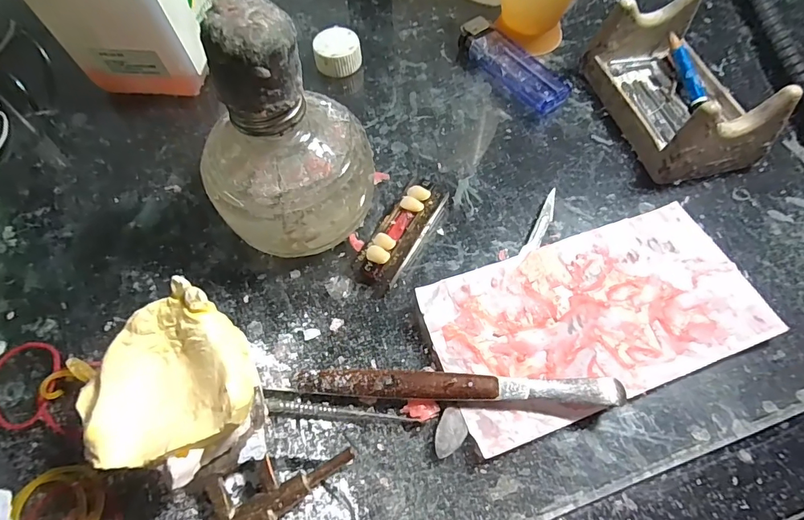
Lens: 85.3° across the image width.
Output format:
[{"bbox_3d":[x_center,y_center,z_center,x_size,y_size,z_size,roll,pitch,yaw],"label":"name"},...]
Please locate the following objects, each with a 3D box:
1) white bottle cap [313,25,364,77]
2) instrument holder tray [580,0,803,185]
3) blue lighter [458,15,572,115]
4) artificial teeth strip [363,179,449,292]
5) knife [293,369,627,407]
[{"bbox_3d":[-0.040,-0.129,0.273,0.028,0.017,0.027,0,63,0],"label":"white bottle cap"},{"bbox_3d":[0.151,-0.094,0.236,0.060,0.044,0.094,-14,64,-6],"label":"instrument holder tray"},{"bbox_3d":[0.065,-0.118,0.267,0.025,0.013,0.080,-35,68,-16],"label":"blue lighter"},{"bbox_3d":[0.002,-0.016,0.217,0.020,0.009,0.067,29,67,14],"label":"artificial teeth strip"},{"bbox_3d":[0.022,0.052,0.178,0.129,0.012,0.010,2,63,2],"label":"knife"}]

